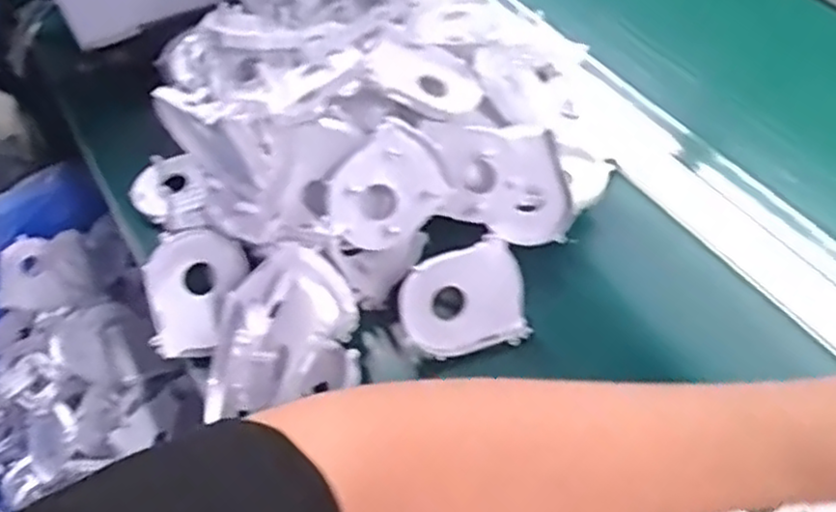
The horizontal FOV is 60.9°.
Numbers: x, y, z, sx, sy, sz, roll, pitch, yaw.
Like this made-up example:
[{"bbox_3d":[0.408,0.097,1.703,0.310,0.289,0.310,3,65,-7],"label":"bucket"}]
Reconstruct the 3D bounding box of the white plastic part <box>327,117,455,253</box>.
[{"bbox_3d":[-0.019,-0.041,0.471,0.082,0.067,0.018,-46,19,1],"label":"white plastic part"}]

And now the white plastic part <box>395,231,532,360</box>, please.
[{"bbox_3d":[0.030,0.031,0.464,0.080,0.070,0.012,-17,18,-6],"label":"white plastic part"}]

